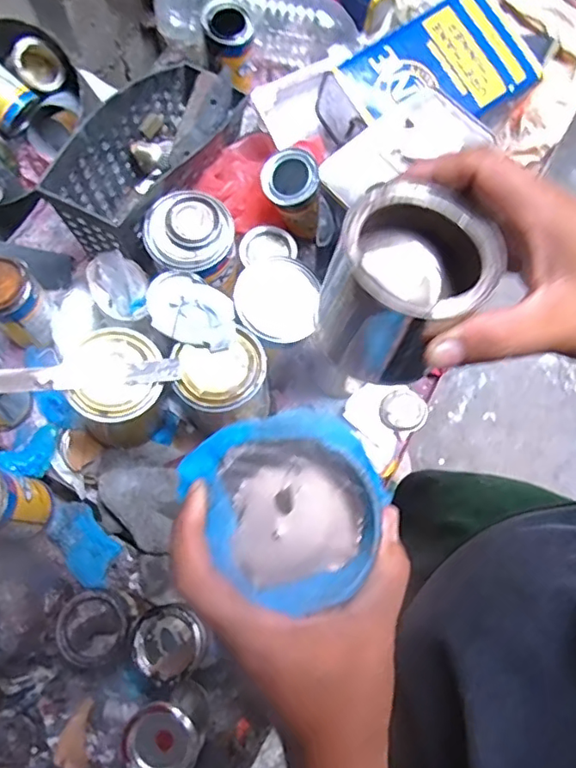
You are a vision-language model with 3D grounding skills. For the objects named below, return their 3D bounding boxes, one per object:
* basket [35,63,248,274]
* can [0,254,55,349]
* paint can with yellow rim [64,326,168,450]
[{"bbox_3d":[-0.171,-0.307,0.742,0.123,0.150,0.305,25,77,7],"label":"basket"},{"bbox_3d":[-0.328,-0.099,0.674,0.067,0.115,0.073,0,75,1],"label":"can"},{"bbox_3d":[-0.186,0.008,0.649,0.099,0.124,0.113,2,75,1],"label":"paint can with yellow rim"}]

